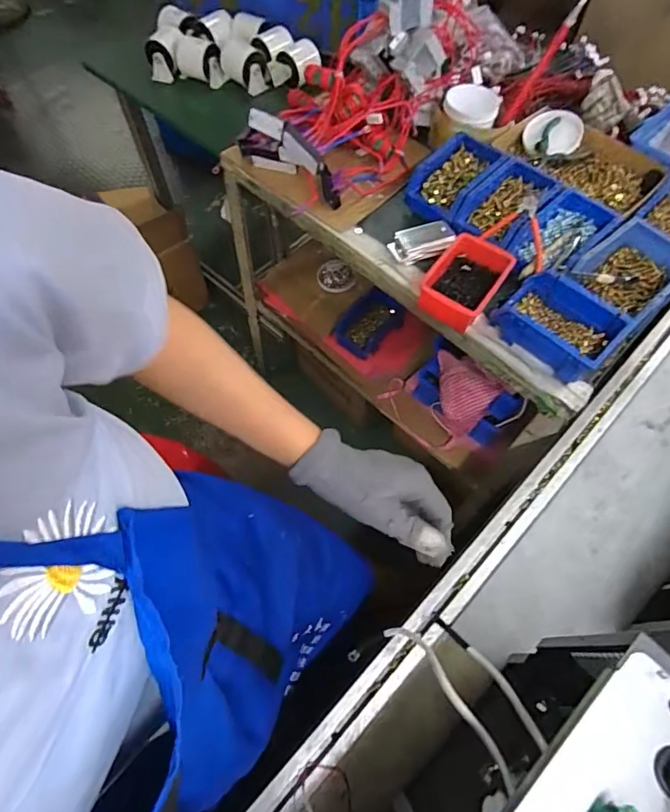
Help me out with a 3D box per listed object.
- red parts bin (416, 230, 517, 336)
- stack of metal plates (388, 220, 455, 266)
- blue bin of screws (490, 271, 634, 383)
[{"bbox_3d":[0.203,-0.194,0.748,0.100,0.058,0.155,32,67,16],"label":"red parts bin"},{"bbox_3d":[0.143,-0.270,0.803,0.106,0.031,0.060,-17,64,-8],"label":"stack of metal plates"},{"bbox_3d":[0.324,-0.119,0.701,0.100,0.065,0.157,-40,69,-18],"label":"blue bin of screws"}]

